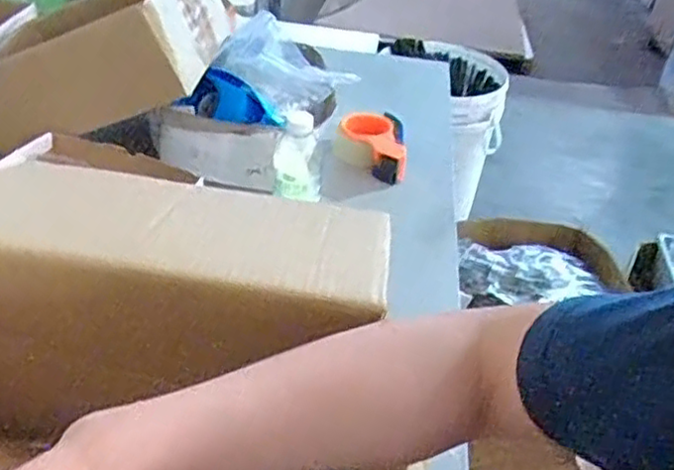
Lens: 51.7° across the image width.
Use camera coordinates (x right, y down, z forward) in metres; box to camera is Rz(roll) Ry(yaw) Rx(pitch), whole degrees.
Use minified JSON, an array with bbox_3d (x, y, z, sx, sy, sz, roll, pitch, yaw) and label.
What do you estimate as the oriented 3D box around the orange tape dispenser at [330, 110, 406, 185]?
[{"bbox_3d":[0.053,-0.138,1.064,0.116,0.062,0.121,11,38,6],"label":"orange tape dispenser"}]

